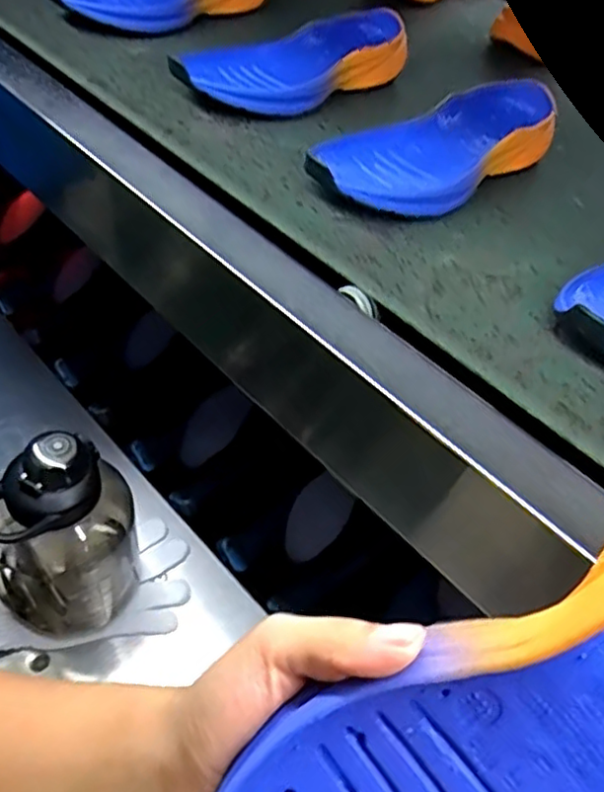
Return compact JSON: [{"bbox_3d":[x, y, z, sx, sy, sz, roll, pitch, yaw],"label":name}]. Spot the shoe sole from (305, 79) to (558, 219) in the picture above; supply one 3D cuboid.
[{"bbox_3d":[0.106,-0.196,0.506,0.234,0.033,0.096,-35,65,-26],"label":"shoe sole"}]

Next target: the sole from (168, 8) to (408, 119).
[{"bbox_3d":[0.005,-0.310,0.590,0.271,0.032,0.100,-32,64,-25],"label":"sole"}]

